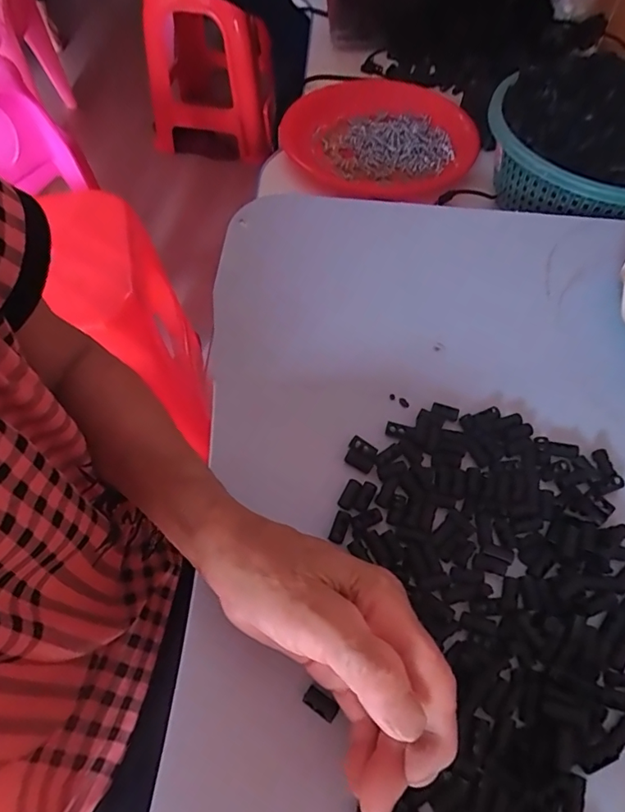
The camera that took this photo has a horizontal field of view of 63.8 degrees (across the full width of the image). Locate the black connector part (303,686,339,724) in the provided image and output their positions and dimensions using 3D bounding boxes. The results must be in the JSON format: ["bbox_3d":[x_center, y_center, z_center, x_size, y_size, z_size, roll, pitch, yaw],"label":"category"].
[{"bbox_3d":[0.004,0.150,0.253,0.018,0.004,0.009,32,63,18],"label":"black connector part"}]

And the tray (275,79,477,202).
[{"bbox_3d":[0.081,-0.336,0.633,0.231,0.045,0.248,0,58,-1],"label":"tray"}]

